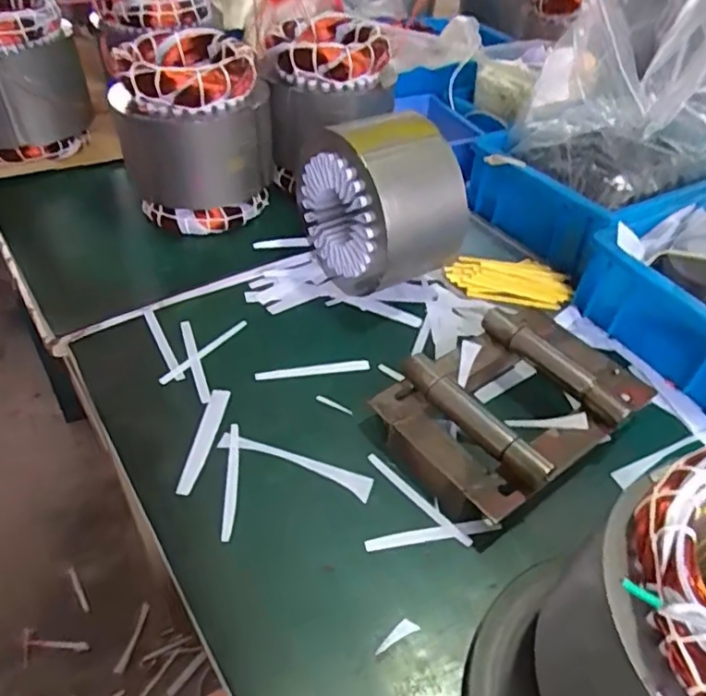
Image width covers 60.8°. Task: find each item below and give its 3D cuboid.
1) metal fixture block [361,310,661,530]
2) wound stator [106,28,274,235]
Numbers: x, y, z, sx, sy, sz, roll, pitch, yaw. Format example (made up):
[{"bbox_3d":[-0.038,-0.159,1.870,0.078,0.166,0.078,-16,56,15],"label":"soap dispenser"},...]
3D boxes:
[{"bbox_3d":[0.125,0.040,0.473,0.200,0.050,0.140,-27,52,-28],"label":"metal fixture block"},{"bbox_3d":[-0.159,-0.220,0.616,0.140,0.163,0.123,-5,45,-10],"label":"wound stator"}]

